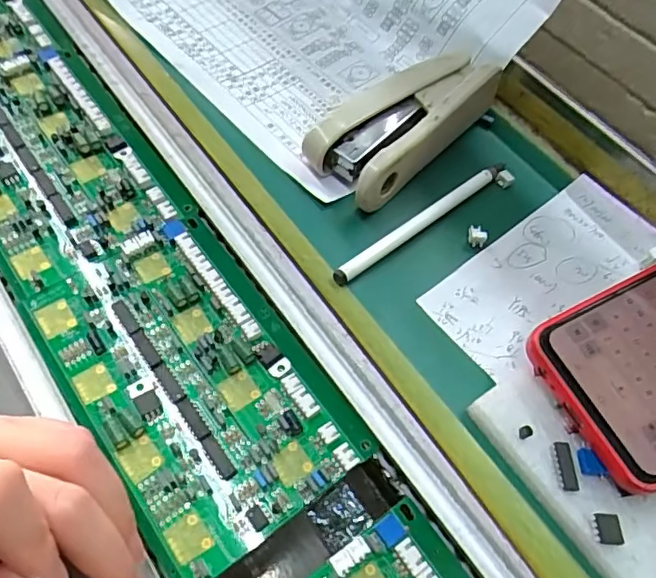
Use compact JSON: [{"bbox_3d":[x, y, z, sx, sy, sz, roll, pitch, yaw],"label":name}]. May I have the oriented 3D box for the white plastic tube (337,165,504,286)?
[{"bbox_3d":[0.051,-0.037,0.295,0.124,0.012,0.008,-37,72,-20],"label":"white plastic tube"}]

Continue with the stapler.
[{"bbox_3d":[0.043,-0.095,0.312,0.050,0.029,0.114,43,68,15],"label":"stapler"}]

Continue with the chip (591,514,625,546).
[{"bbox_3d":[0.107,0.092,0.217,0.010,0.005,0.011,3,63,-4],"label":"chip"}]

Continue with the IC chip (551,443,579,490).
[{"bbox_3d":[0.096,0.071,0.228,0.008,0.004,0.019,0,63,-5],"label":"IC chip"}]

